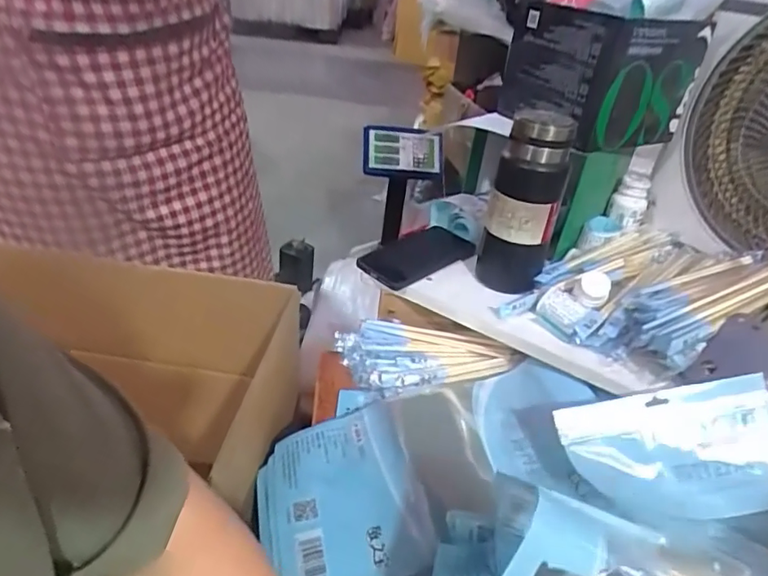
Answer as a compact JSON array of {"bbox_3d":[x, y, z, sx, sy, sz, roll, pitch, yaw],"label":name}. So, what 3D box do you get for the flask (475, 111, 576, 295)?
[{"bbox_3d":[0.168,-0.098,0.646,0.080,0.227,0.076,14,36,11],"label":"flask"}]

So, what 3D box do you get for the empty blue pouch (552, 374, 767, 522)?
[{"bbox_3d":[0.276,0.156,0.504,0.194,0.025,0.118,-13,68,3],"label":"empty blue pouch"}]

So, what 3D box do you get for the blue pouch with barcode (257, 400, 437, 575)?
[{"bbox_3d":[-0.044,0.216,0.538,0.156,0.021,0.209,-13,32,-10],"label":"blue pouch with barcode"}]

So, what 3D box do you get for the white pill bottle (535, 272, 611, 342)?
[{"bbox_3d":[0.224,0.018,0.627,0.066,0.048,0.091,32,42,32],"label":"white pill bottle"}]

